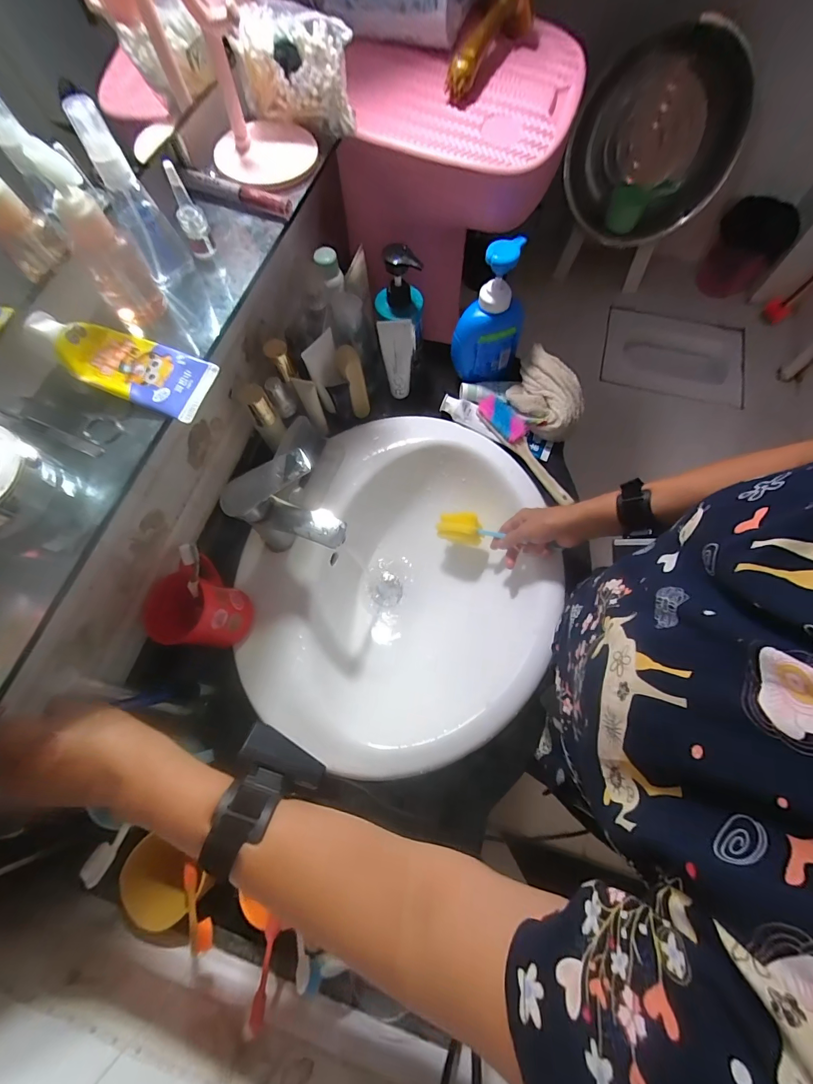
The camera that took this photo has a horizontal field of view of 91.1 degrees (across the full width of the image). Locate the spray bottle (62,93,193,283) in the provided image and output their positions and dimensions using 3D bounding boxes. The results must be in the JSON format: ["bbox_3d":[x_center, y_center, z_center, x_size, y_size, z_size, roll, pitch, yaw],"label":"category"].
[{"bbox_3d":[-0.200,-0.249,0.292,0.036,0.106,0.029,-28,71,-9],"label":"spray bottle"}]

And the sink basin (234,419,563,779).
[{"bbox_3d":[0.003,0.072,0.659,0.443,0.167,0.531,30,73,12],"label":"sink basin"}]

